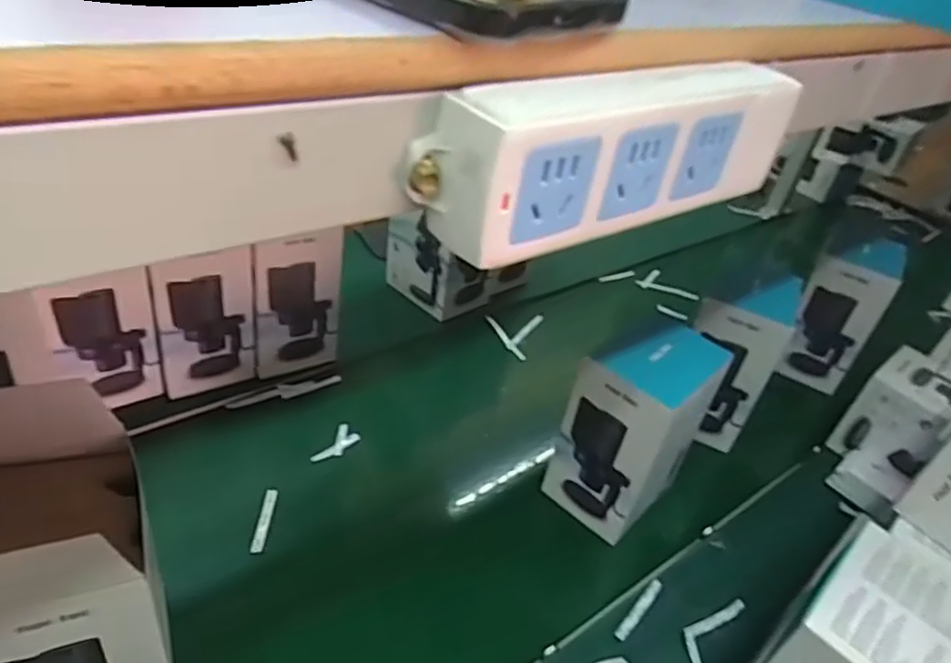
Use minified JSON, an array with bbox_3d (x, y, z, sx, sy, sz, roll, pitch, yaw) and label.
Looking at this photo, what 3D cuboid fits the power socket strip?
[{"bbox_3d":[0.057,-0.069,0.248,0.174,0.055,0.027,-21,45,-32],"label":"power socket strip"}]

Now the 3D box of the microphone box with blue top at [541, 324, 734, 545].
[{"bbox_3d":[0.193,0.118,0.812,0.113,0.222,0.155,33,44,30],"label":"microphone box with blue top"}]

